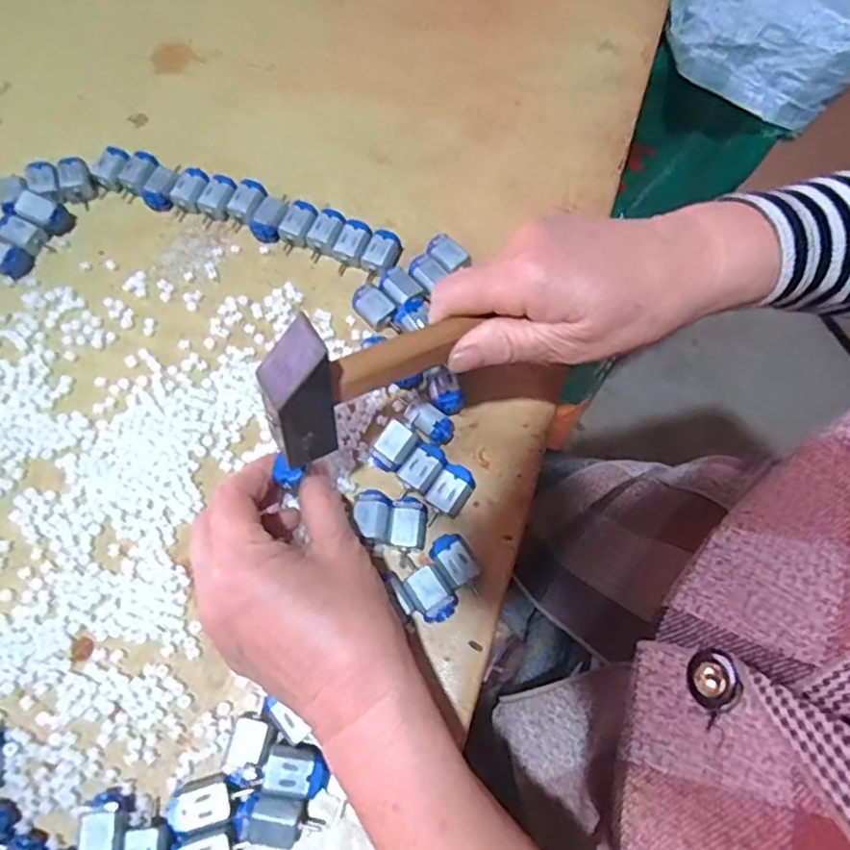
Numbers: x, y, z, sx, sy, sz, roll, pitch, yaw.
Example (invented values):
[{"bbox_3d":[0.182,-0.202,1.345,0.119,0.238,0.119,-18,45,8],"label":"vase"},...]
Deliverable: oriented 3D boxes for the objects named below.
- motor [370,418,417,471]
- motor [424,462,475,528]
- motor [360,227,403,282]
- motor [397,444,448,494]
[{"bbox_3d":[-0.017,0.013,0.354,0.018,0.020,0.025,31,69,11],"label":"motor"},{"bbox_3d":[0.013,0.039,0.345,0.020,0.015,0.034,32,69,12],"label":"motor"},{"bbox_3d":[-0.027,-0.107,0.406,0.022,0.016,0.030,25,68,9],"label":"motor"},{"bbox_3d":[0.000,0.025,0.353,0.019,0.016,0.025,39,71,14],"label":"motor"}]

